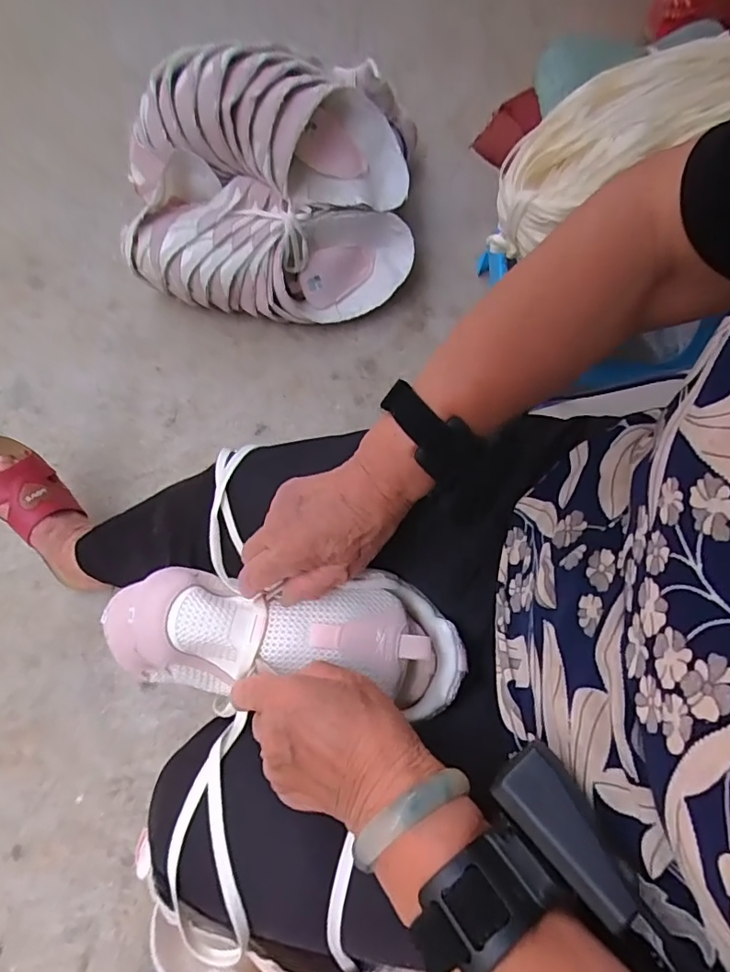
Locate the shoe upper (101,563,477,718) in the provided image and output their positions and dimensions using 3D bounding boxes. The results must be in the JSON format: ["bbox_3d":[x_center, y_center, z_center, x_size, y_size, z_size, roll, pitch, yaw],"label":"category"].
[{"bbox_3d":[-0.061,0.105,0.378,0.256,0.055,0.087,5,70,0],"label":"shoe upper"}]

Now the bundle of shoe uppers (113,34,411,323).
[{"bbox_3d":[-0.134,-0.464,0.823,0.469,0.259,0.357,-9,70,-2],"label":"bundle of shoe uppers"}]

